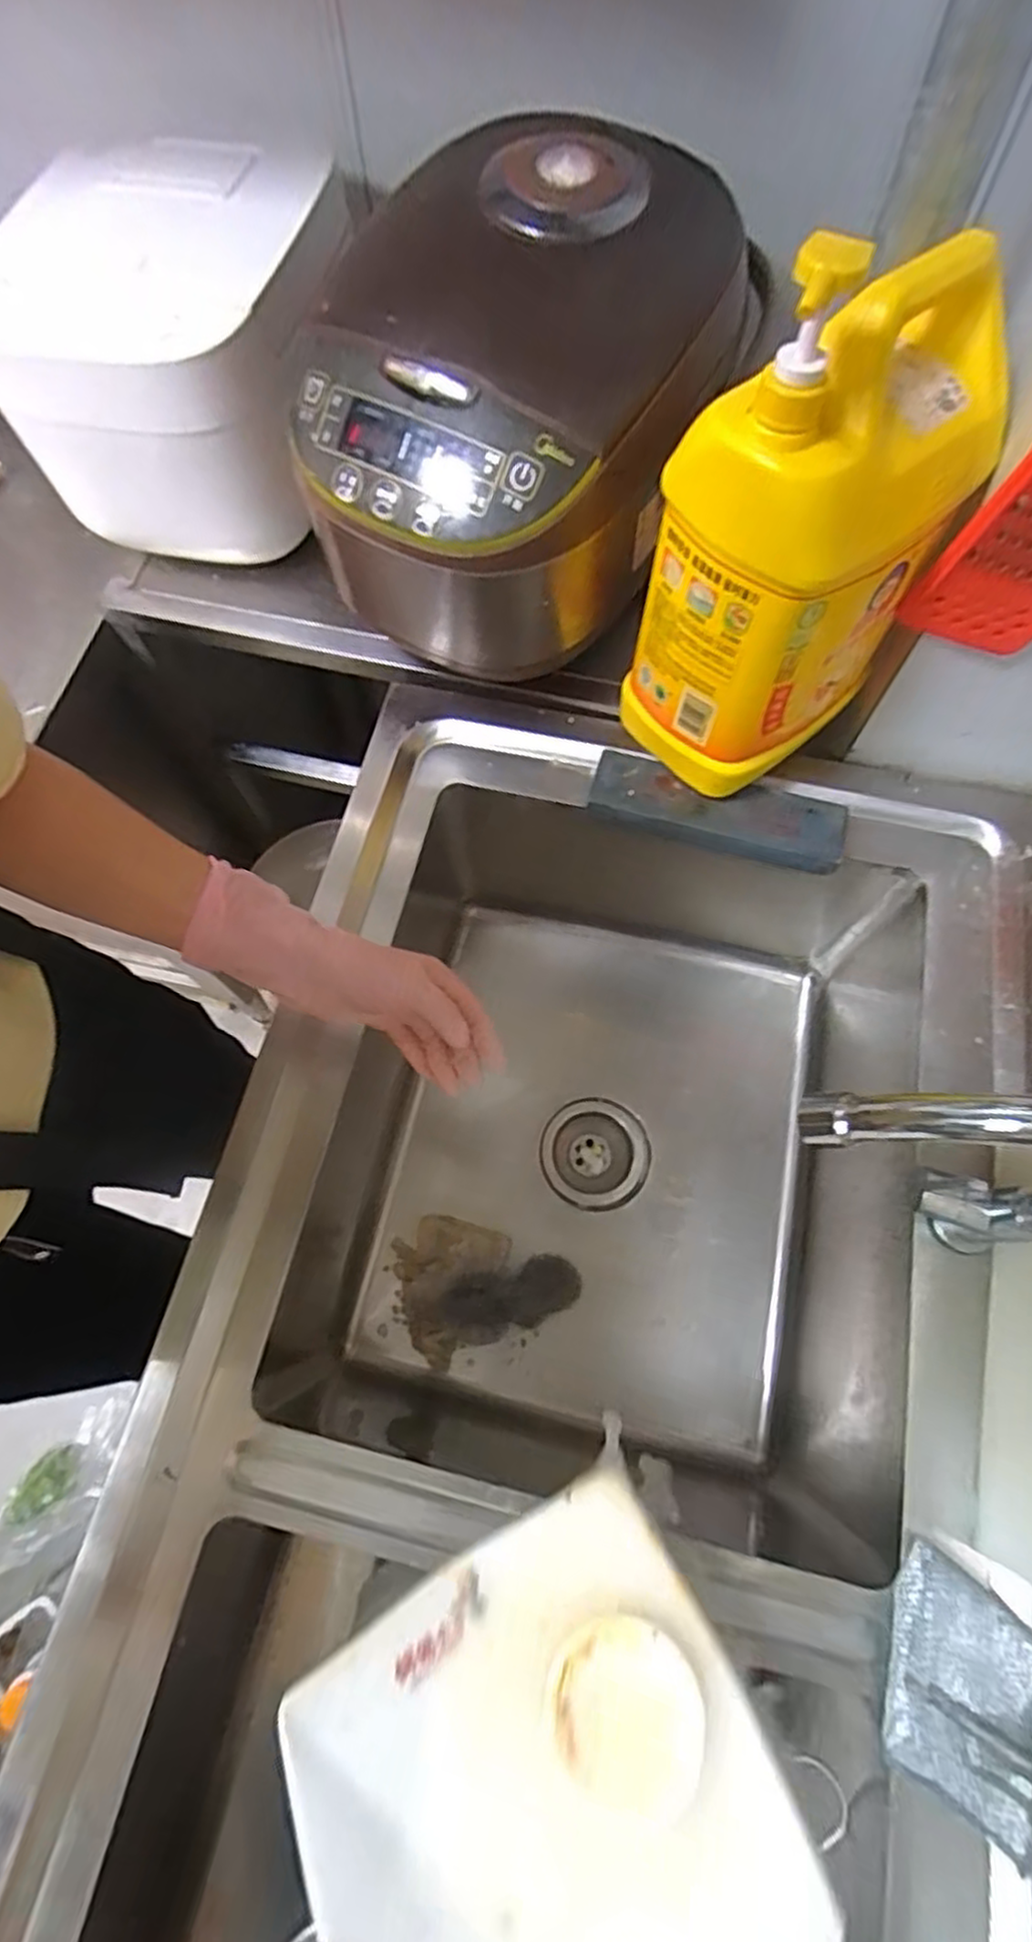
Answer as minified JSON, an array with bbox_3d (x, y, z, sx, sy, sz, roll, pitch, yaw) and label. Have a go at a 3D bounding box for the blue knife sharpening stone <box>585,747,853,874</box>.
[{"bbox_3d":[0.162,-0.130,0.598,0.201,0.032,0.057,15,70,7],"label":"blue knife sharpening stone"}]

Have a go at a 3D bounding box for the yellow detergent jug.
[{"bbox_3d":[0.194,-0.282,0.480,0.212,0.259,0.130,-41,73,-13],"label":"yellow detergent jug"}]

